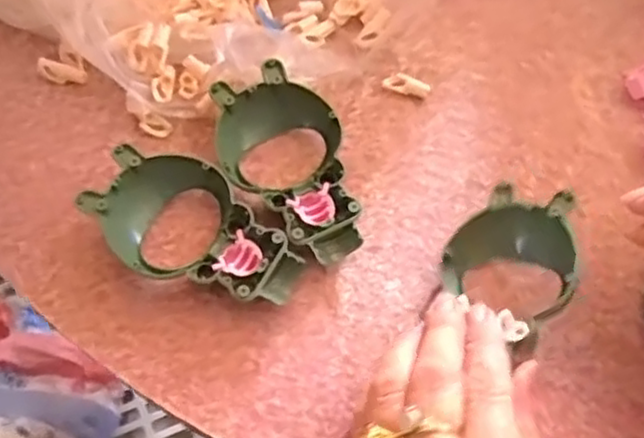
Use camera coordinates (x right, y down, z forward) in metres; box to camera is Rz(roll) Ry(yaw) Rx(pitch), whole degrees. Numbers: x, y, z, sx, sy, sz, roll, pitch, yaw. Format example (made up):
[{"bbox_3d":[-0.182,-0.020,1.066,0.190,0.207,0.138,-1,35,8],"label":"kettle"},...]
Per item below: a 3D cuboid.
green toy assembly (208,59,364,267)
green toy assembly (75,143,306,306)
[{"bbox_3d":[-0.017,-0.024,0.339,0.057,0.025,0.103,-16,67,-7],"label":"green toy assembly"},{"bbox_3d":[-0.057,0.004,0.326,0.101,0.024,0.055,21,68,9],"label":"green toy assembly"}]

